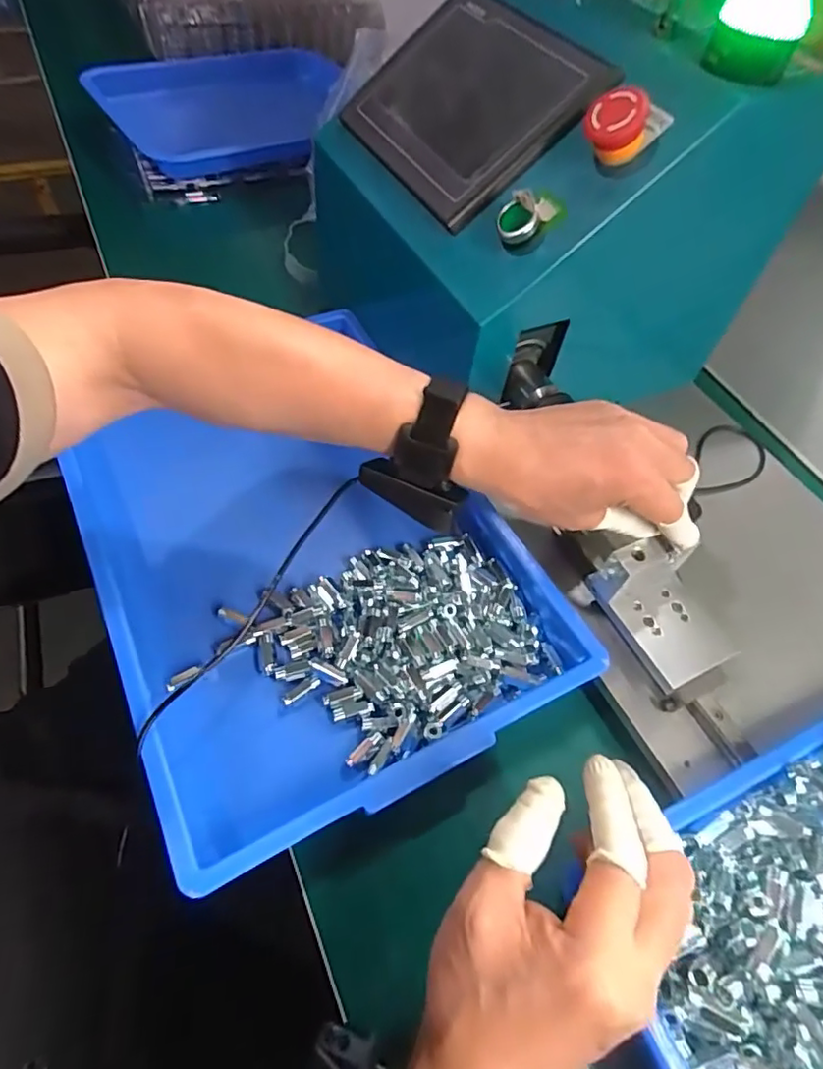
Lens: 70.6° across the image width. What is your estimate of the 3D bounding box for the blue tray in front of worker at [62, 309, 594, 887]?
[{"bbox_3d":[-0.087,0.002,0.451,0.299,0.049,0.403,-25,61,-21],"label":"blue tray in front of worker"}]

